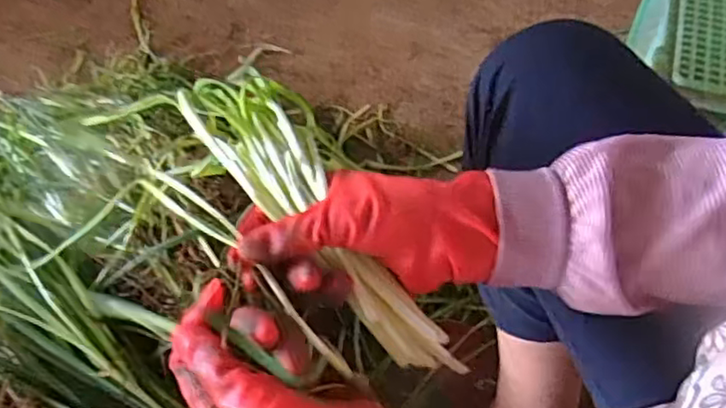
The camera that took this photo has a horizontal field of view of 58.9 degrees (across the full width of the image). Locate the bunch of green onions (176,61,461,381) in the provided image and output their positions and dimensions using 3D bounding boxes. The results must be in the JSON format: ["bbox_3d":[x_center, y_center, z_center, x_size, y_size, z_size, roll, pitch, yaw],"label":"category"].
[{"bbox_3d":[-0.034,0.001,0.382,0.064,0.047,0.245,-30,64,-20],"label":"bunch of green onions"}]

